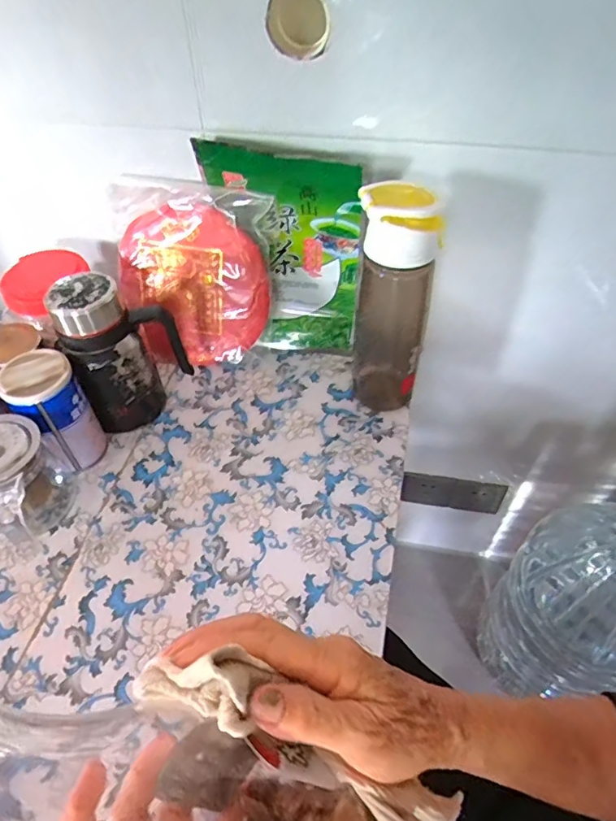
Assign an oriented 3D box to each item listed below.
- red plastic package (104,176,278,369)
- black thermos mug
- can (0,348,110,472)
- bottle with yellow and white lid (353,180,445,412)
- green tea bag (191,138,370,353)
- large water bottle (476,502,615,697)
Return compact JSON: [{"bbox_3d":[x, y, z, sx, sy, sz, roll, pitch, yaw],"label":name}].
[{"bbox_3d":[-0.136,-0.157,0.619,0.191,0.210,0.050,9,29,7],"label":"red plastic package"},{"bbox_3d":[-0.194,-0.062,0.561,0.111,0.165,0.069,-29,55,-22],"label":"black thermos mug"},{"bbox_3d":[-0.254,0.005,0.532,0.065,0.125,0.063,0,49,0],"label":"can"},{"bbox_3d":[0.086,-0.107,0.539,0.071,0.244,0.068,9,50,9],"label":"bottle with yellow and white lid"},{"bbox_3d":[-0.024,-0.171,0.600,0.166,0.246,0.034,8,50,7],"label":"green tea bag"},{"bbox_3d":[0.389,0.274,0.727,0.185,0.417,0.195,0,49,0],"label":"large water bottle"}]

